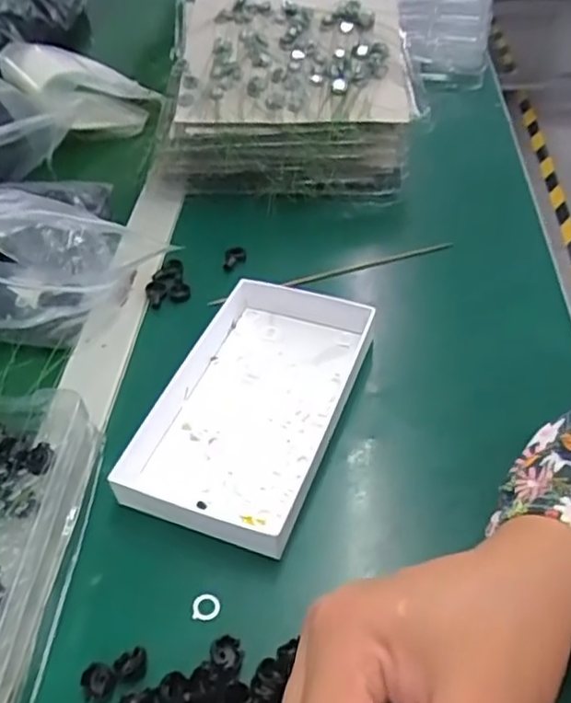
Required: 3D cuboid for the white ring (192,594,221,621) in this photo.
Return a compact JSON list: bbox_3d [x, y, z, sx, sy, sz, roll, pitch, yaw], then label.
[{"bbox_3d":[-0.039,0.126,0.317,0.014,0.004,0.012,2,46,9],"label":"white ring"}]

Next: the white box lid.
[{"bbox_3d":[-0.023,0.028,0.394,0.111,0.026,0.174,12,48,18],"label":"white box lid"}]

